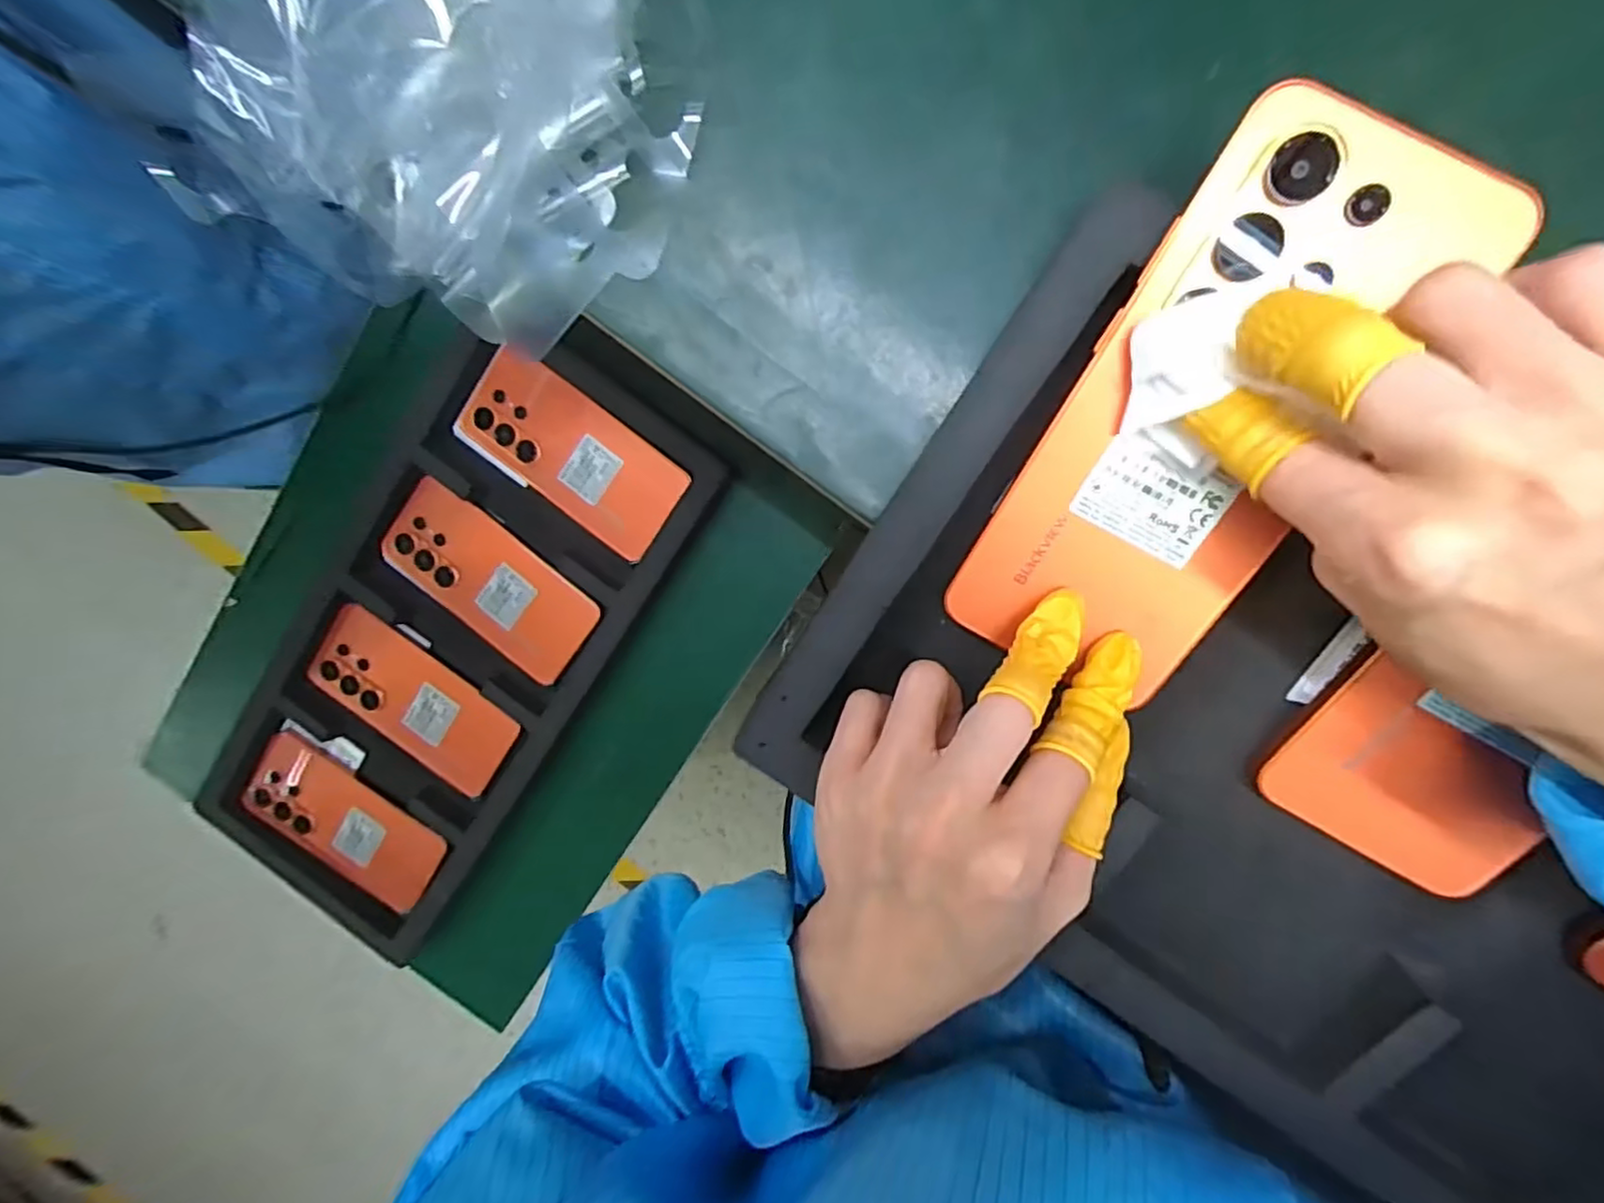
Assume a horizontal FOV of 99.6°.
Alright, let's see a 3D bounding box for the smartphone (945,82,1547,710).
[{"bbox_3d":[0.117,-0.050,0.202,0.077,0.006,0.166,27,113,4],"label":"smartphone"}]

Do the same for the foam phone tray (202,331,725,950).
[{"bbox_3d":[-0.268,0.050,0.511,0.215,0.054,0.501,32,98,3],"label":"foam phone tray"}]

